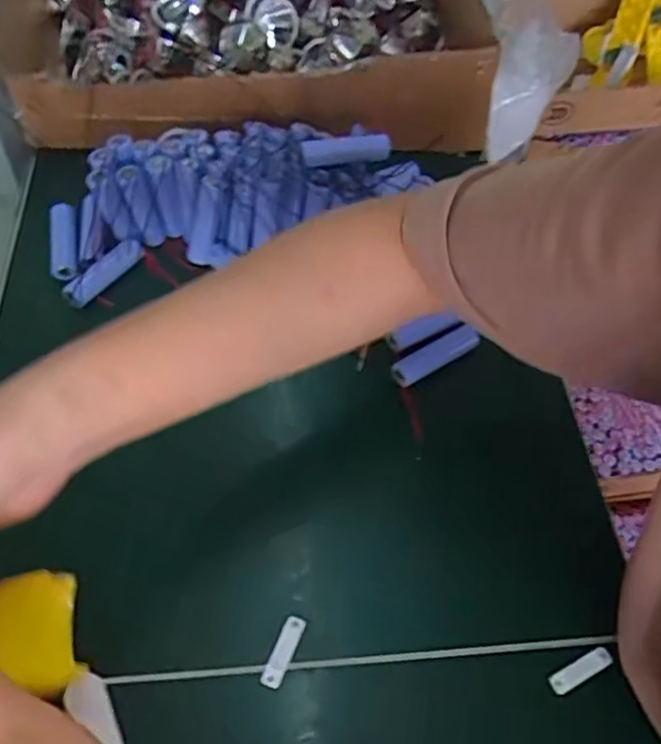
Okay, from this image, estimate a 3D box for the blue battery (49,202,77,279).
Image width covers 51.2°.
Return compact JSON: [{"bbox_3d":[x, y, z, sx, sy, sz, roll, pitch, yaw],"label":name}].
[{"bbox_3d":[-0.197,-0.095,0.512,0.020,0.022,0.073,-9,55,-10],"label":"blue battery"}]

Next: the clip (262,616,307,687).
[{"bbox_3d":[-0.025,0.149,0.368,0.011,0.005,0.037,21,55,11],"label":"clip"}]

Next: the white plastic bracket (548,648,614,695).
[{"bbox_3d":[0.134,0.159,0.368,0.038,0.004,0.010,-21,58,-18],"label":"white plastic bracket"}]

